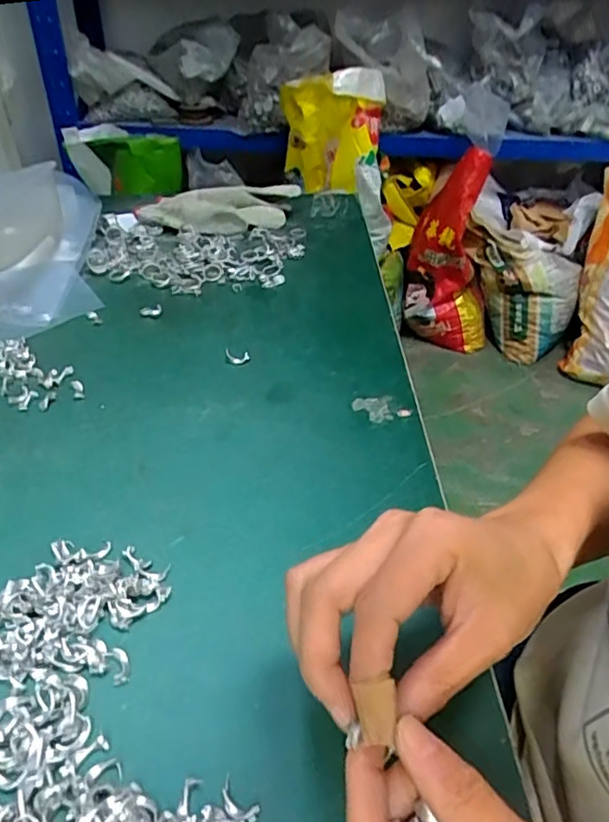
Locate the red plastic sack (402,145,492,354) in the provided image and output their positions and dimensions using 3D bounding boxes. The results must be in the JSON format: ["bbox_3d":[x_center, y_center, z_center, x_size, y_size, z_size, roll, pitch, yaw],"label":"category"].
[{"bbox_3d":[0.469,-0.481,1.787,0.279,0.574,0.195,6,39,4],"label":"red plastic sack"}]

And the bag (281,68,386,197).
[{"bbox_3d":[0.079,-0.763,1.582,0.279,0.330,0.092,-14,48,-28],"label":"bag"}]

